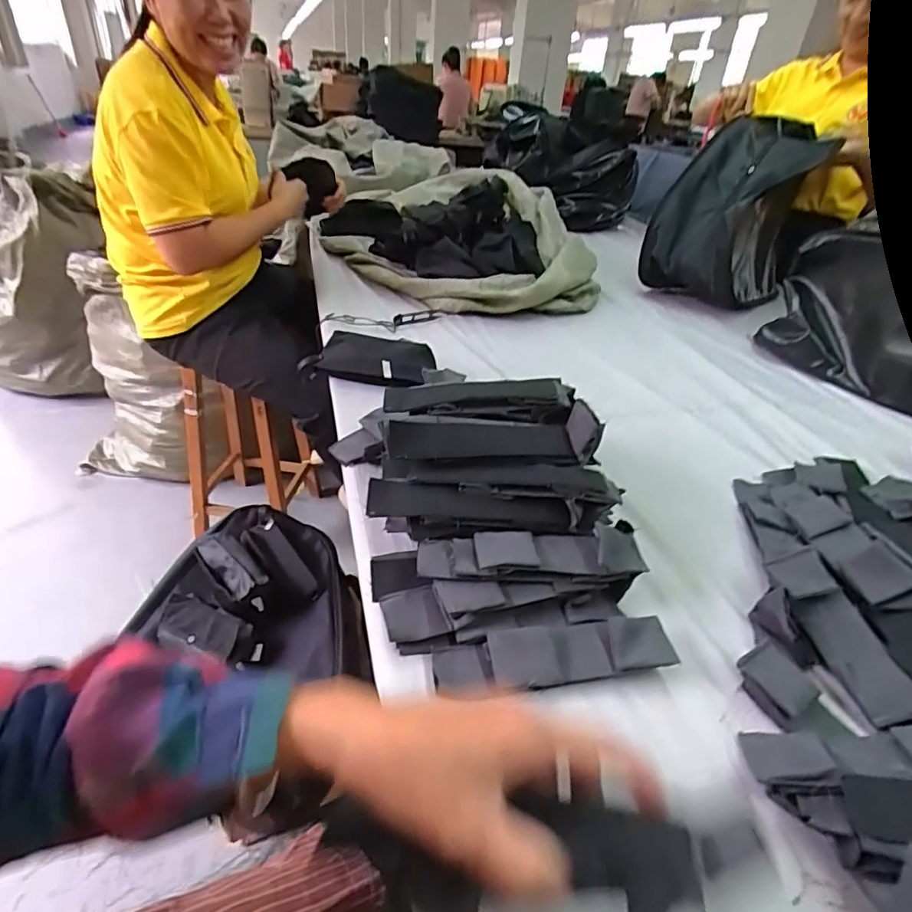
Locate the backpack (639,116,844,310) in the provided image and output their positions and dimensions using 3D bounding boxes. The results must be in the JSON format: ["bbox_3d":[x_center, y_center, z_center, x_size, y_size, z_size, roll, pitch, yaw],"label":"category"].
[{"bbox_3d":[0.671,-0.581,1.292,0.265,0.361,0.426,26,40,27],"label":"backpack"}]

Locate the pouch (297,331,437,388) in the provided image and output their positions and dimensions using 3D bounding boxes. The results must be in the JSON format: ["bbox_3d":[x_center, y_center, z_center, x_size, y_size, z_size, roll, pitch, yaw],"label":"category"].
[{"bbox_3d":[-0.135,-0.145,0.821,0.203,0.047,0.071,8,35,3],"label":"pouch"}]

